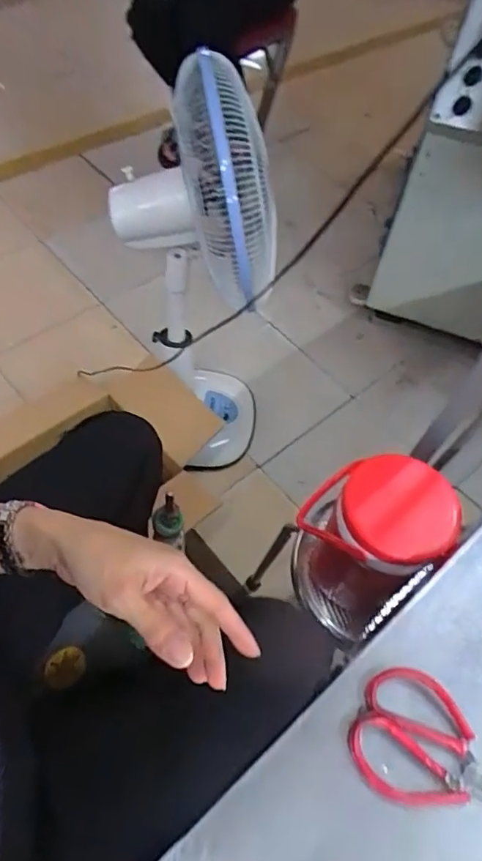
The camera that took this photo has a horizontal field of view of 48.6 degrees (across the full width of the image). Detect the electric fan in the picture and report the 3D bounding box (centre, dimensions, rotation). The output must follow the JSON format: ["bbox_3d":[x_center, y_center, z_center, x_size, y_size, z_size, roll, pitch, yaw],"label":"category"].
[{"bbox_3d":[-0.091,-0.267,1.217,0.305,0.984,0.340,-2,58,-5],"label":"electric fan"}]

